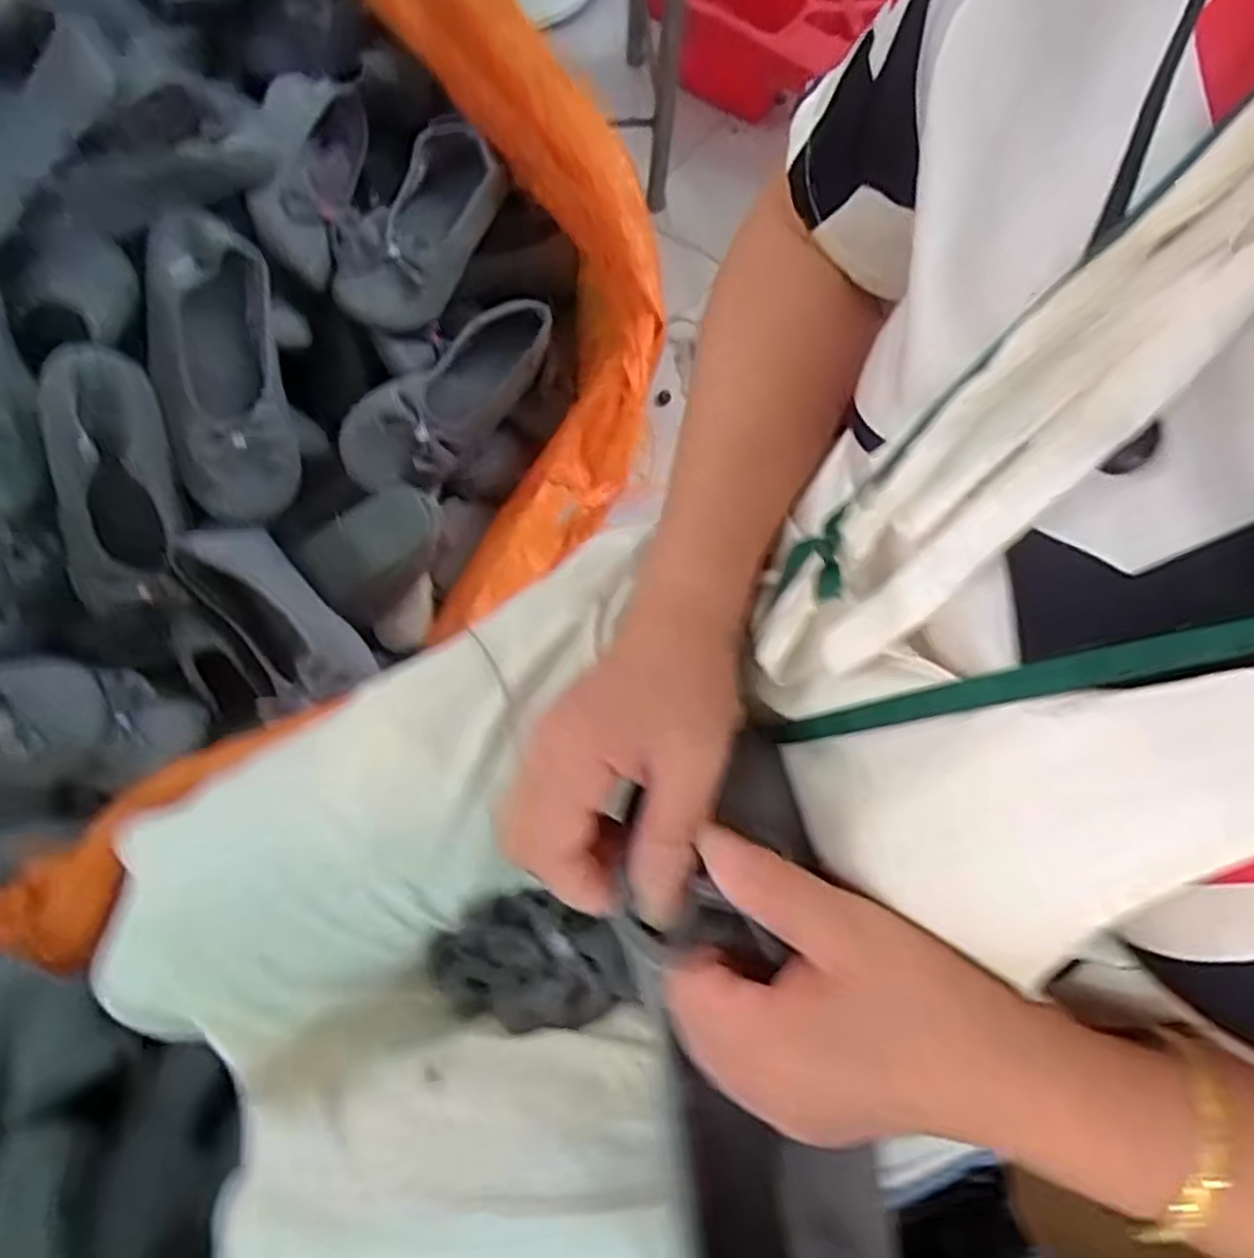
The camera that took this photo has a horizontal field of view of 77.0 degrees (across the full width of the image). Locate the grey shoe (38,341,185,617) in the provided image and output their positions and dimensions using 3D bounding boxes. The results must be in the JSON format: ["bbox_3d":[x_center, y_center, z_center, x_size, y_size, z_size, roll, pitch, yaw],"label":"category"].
[{"bbox_3d":[-0.392,-0.109,0.607,0.080,0.201,0.049,13,28,3],"label":"grey shoe"}]

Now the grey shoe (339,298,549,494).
[{"bbox_3d":[-0.154,-0.209,0.709,0.083,0.066,0.227,40,73,12],"label":"grey shoe"}]

